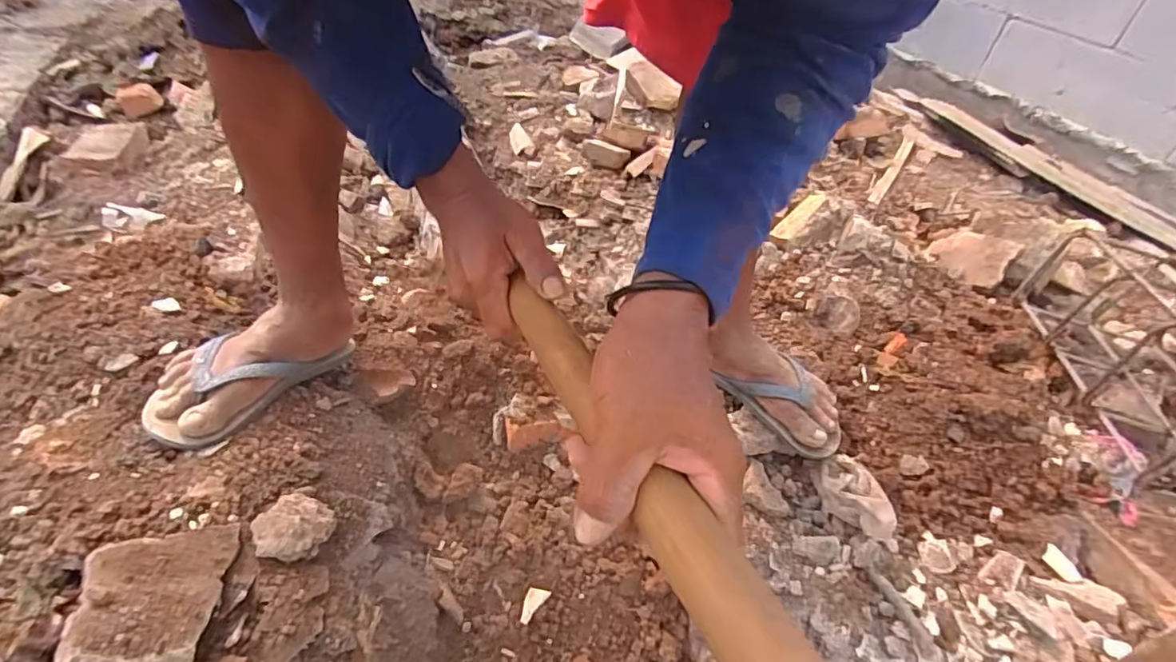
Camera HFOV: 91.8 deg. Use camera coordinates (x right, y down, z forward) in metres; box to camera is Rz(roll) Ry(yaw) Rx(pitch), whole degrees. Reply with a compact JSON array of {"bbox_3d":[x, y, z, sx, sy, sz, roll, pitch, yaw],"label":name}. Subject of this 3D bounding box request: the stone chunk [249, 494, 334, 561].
[{"bbox_3d":[-0.298,0.199,0.572,0.068,0.023,0.068,30,34,-14],"label":"stone chunk"}]

